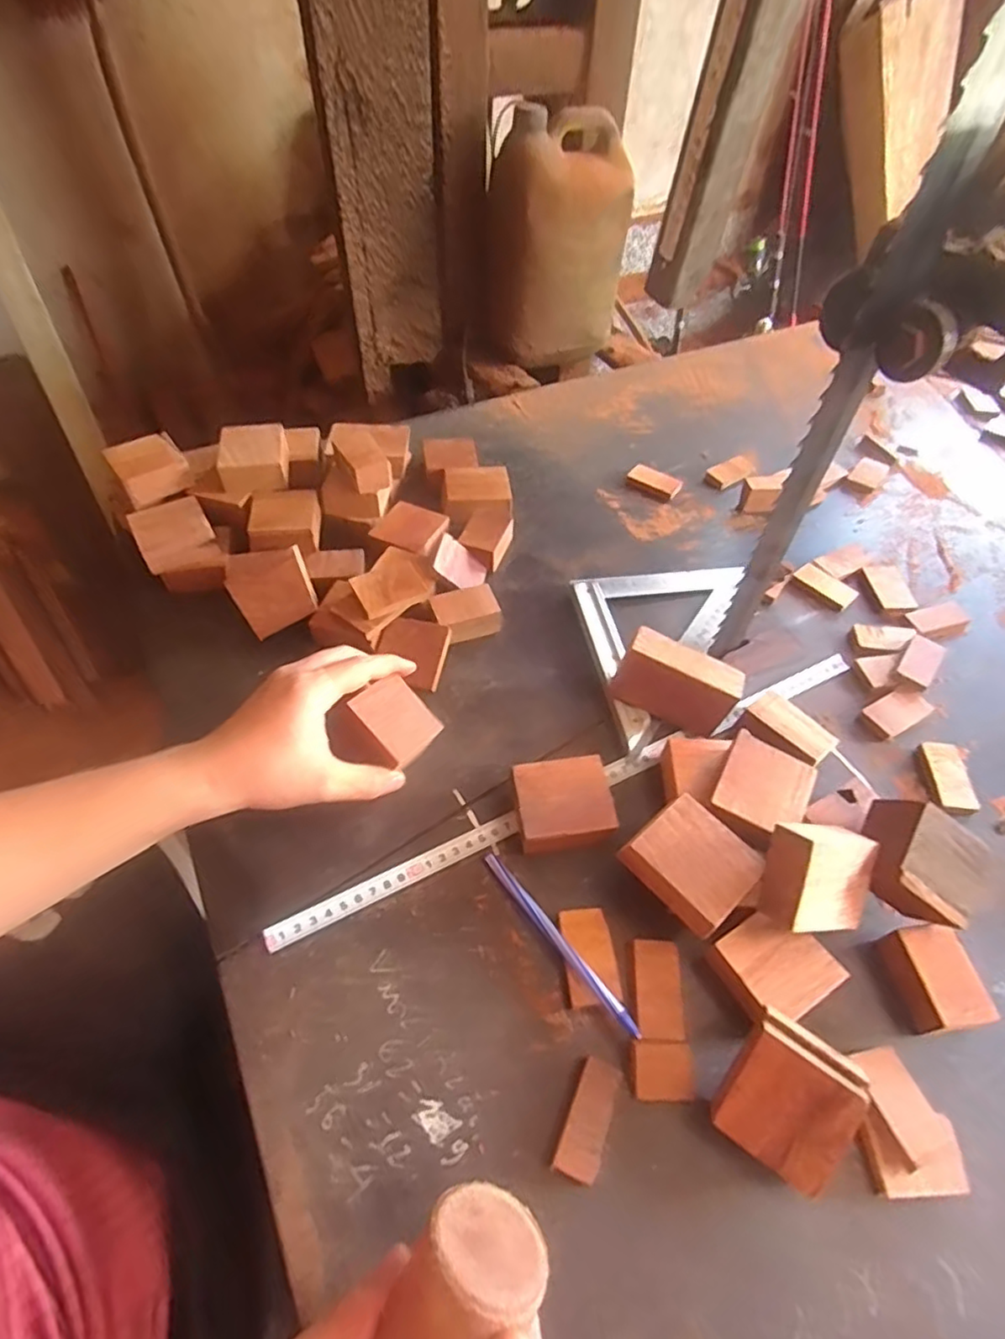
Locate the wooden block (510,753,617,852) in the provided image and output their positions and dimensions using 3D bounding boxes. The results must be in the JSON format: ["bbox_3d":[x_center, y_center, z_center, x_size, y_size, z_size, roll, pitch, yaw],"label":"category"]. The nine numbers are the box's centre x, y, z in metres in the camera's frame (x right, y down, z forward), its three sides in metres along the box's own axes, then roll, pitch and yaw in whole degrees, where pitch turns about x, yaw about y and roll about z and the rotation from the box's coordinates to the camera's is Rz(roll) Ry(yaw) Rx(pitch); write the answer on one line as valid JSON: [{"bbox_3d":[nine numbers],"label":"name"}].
[{"bbox_3d":[0.041,0.096,0.441,0.065,0.034,0.057,-6,53,-7],"label":"wooden block"}]

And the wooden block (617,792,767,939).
[{"bbox_3d":[0.117,0.119,0.390,0.059,0.020,0.067,-34,61,-24],"label":"wooden block"}]

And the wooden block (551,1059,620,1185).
[{"bbox_3d":[0.046,0.240,0.339,0.023,0.011,0.054,19,54,12],"label":"wooden block"}]

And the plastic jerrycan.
[{"bbox_3d":[0.066,-0.570,0.861,0.190,0.262,0.134,11,52,6],"label":"plastic jerrycan"}]

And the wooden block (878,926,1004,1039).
[{"bbox_3d":[0.259,0.188,0.383,0.043,0.034,0.053,-2,52,-4],"label":"wooden block"}]

